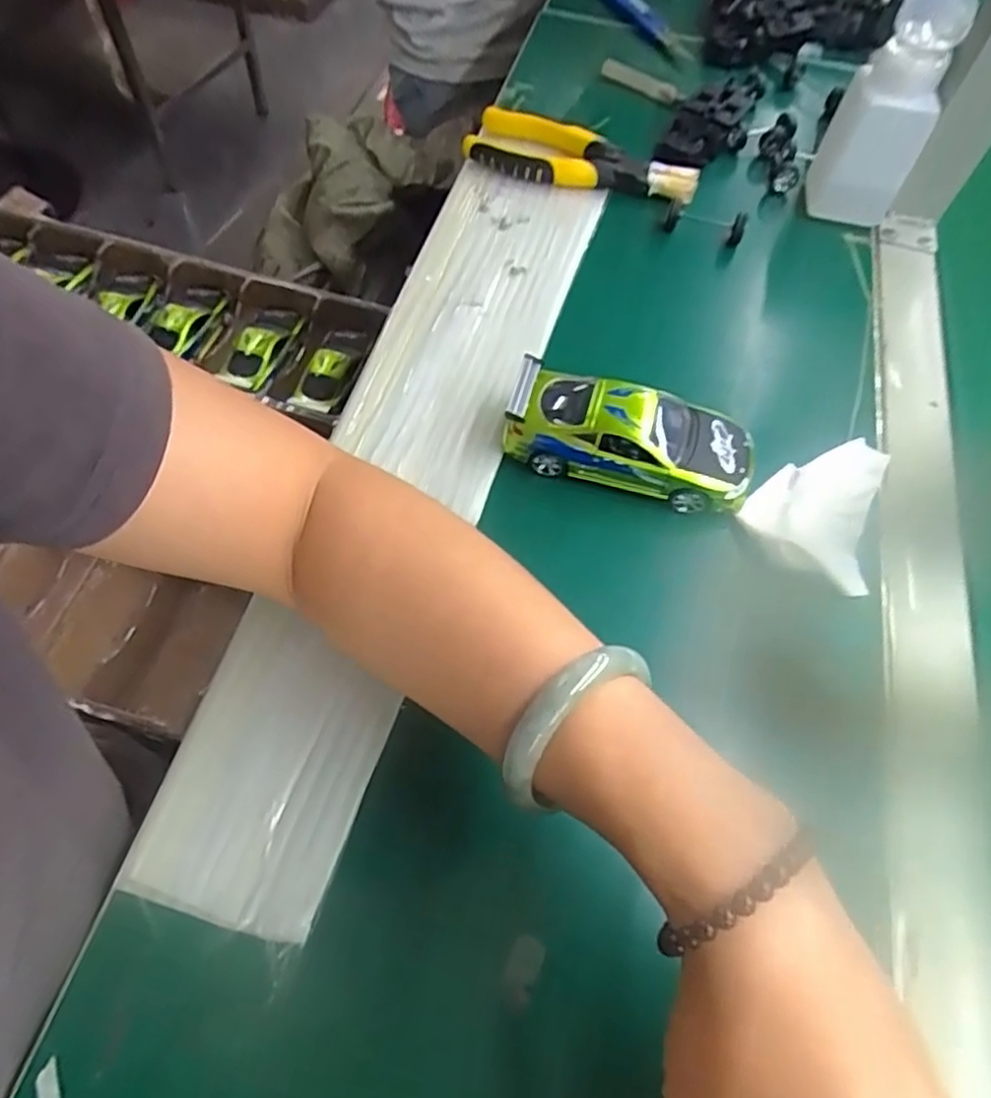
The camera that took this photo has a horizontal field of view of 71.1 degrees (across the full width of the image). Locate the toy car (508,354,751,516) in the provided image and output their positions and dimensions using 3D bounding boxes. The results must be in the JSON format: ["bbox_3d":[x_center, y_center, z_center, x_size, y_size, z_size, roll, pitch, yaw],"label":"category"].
[{"bbox_3d":[0.069,-0.060,0.369,0.133,0.044,0.053,16,61,5],"label":"toy car"}]

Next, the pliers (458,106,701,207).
[{"bbox_3d":[0.062,-0.286,0.513,0.171,0.030,0.061,19,62,6],"label":"pliers"}]

